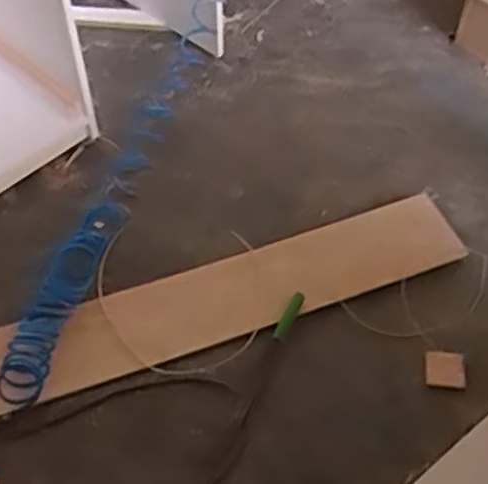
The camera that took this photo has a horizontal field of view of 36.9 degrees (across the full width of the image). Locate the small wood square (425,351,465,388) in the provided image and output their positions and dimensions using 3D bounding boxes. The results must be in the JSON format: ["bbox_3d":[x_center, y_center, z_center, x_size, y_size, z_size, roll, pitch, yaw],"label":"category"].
[{"bbox_3d":[0.376,0.236,1.365,0.076,0.012,0.068,3,53,2],"label":"small wood square"}]

